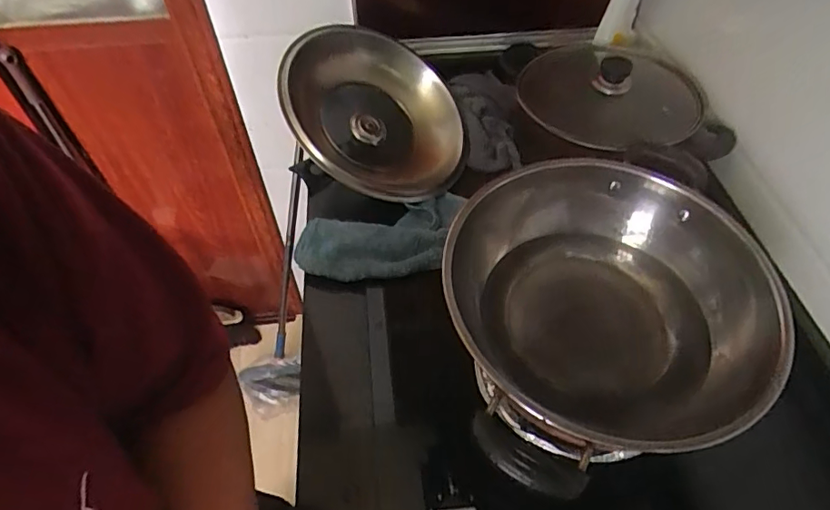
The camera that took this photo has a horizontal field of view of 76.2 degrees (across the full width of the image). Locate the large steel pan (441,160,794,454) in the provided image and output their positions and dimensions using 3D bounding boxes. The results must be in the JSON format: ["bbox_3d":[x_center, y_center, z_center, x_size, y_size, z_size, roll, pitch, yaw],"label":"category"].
[{"bbox_3d":[0.179,0.049,0.521,0.266,0.139,0.295,-6,51,-4],"label":"large steel pan"}]

